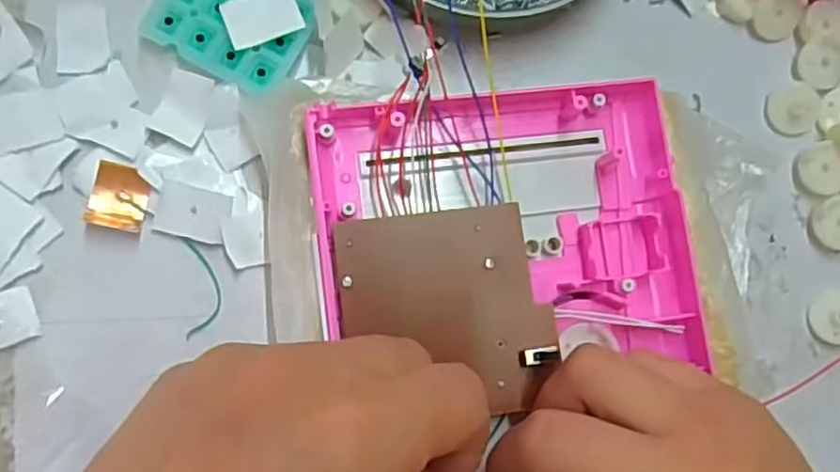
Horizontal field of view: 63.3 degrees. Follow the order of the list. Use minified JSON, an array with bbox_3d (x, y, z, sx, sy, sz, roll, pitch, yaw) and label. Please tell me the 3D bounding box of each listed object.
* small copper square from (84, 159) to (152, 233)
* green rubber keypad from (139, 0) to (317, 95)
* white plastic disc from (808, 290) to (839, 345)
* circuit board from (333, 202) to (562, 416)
[{"bbox_3d":[-0.116,-0.015,0.264,0.021,0.004,0.024,15,88,-16],"label":"small copper square"},{"bbox_3d":[-0.076,-0.089,0.277,0.061,0.009,0.050,29,82,-5],"label":"green rubber keypad"},{"bbox_3d":[0.182,0.035,0.296,0.021,0.010,0.023,1,85,-8],"label":"white plastic disc"},{"bbox_3d":[0.010,0.026,0.237,0.072,0.011,0.070,-6,86,-9],"label":"circuit board"}]

